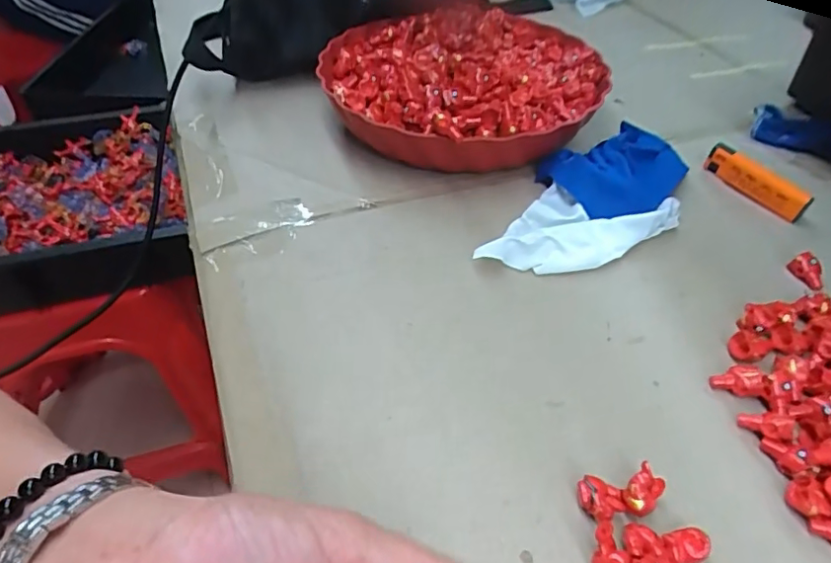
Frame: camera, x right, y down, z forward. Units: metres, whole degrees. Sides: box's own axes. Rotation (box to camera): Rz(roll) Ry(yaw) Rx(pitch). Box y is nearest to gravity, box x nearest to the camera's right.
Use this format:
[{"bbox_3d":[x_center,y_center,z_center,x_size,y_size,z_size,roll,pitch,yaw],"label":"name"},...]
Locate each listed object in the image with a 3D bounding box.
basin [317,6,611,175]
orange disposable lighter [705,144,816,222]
[{"bbox_3d":[0.046,-0.175,0.474,0.232,0.058,0.215,0,47,0],"label":"basin"},{"bbox_3d":[0.262,-0.077,0.429,0.014,0.027,0.078,-29,53,-23],"label":"orange disposable lighter"}]

